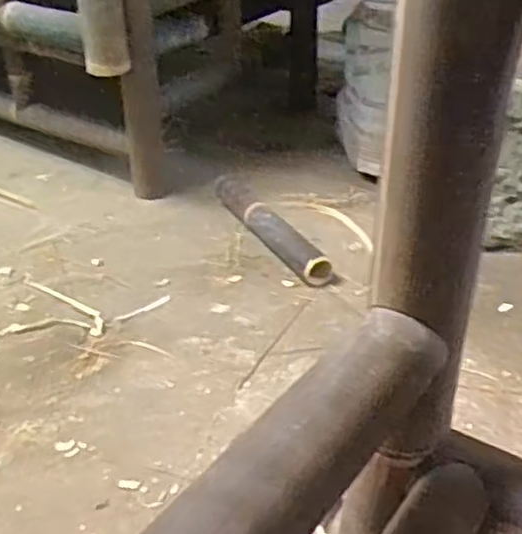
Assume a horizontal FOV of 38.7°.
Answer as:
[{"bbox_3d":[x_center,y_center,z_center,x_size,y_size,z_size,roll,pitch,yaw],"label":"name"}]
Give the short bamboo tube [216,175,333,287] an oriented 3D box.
[{"bbox_3d":[0.015,-0.094,1.574,0.066,0.054,0.436,-15,34,-24],"label":"short bamboo tube"}]

